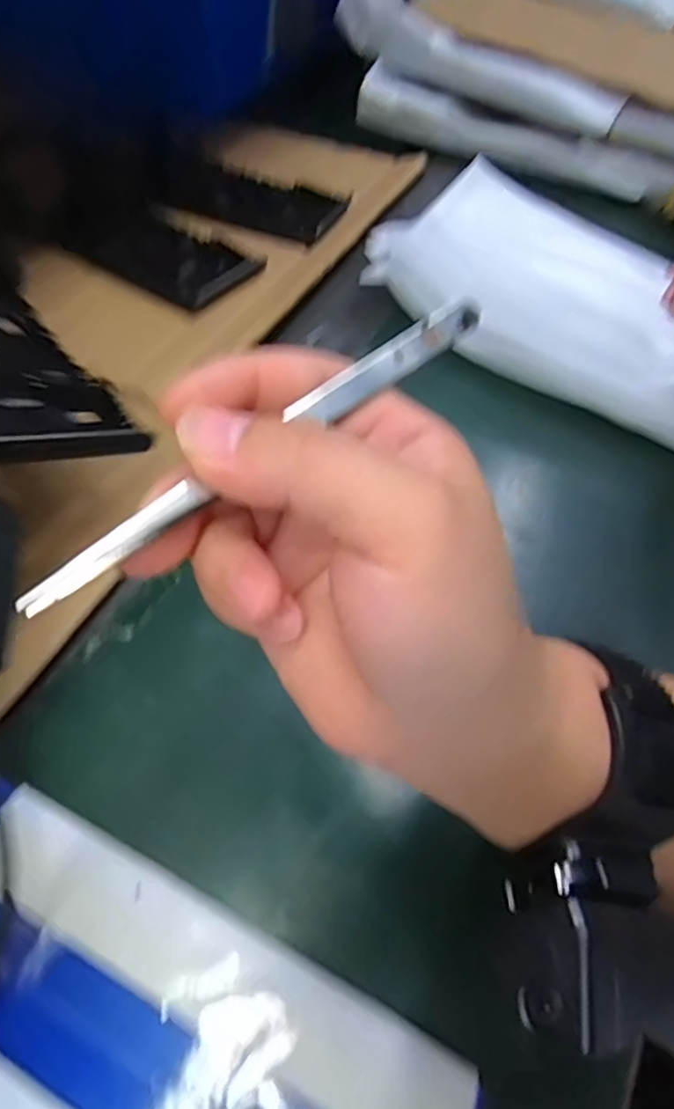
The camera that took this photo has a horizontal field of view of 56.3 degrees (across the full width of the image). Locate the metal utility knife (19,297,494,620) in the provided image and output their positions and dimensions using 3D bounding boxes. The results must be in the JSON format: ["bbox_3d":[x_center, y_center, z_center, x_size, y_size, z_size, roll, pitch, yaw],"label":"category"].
[{"bbox_3d":[-0.014,-0.027,0.149,0.130,0.008,0.008,-38,66,-17],"label":"metal utility knife"}]

